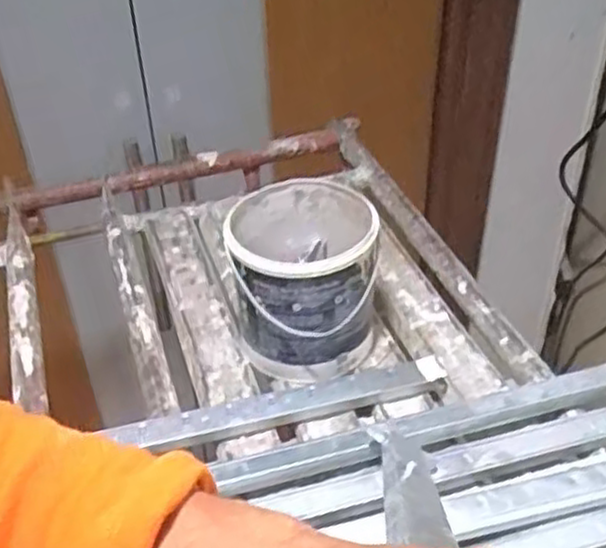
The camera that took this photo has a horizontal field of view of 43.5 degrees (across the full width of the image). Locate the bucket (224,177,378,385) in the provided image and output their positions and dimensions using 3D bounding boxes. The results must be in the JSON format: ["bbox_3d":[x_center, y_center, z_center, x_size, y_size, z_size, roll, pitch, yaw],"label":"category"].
[{"bbox_3d":[-0.002,0.008,0.980,0.170,0.192,0.193,-7,39,-6],"label":"bucket"}]

